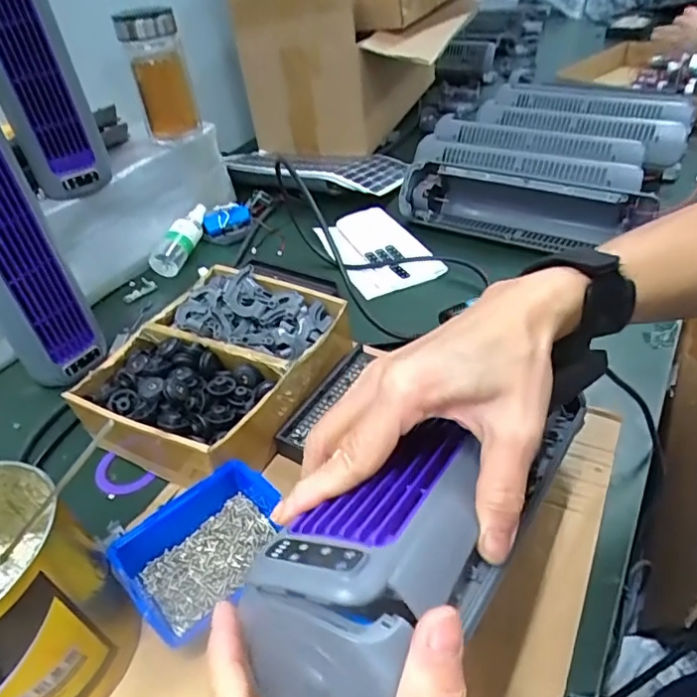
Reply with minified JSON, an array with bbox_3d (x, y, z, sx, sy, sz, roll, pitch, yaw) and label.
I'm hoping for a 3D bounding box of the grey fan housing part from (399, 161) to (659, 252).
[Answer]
[{"bbox_3d":[0.222,-0.185,0.718,0.301,0.088,0.075,10,43,20],"label":"grey fan housing part"}]

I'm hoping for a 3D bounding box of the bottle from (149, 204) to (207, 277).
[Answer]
[{"bbox_3d":[-0.223,-0.153,0.763,0.035,0.044,0.124,10,43,20],"label":"bottle"}]

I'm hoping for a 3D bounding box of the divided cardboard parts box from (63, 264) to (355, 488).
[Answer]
[{"bbox_3d":[-0.120,0.015,0.515,0.174,0.071,0.210,14,44,24],"label":"divided cardboard parts box"}]

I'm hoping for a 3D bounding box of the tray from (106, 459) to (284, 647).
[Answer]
[{"bbox_3d":[-0.100,0.142,0.396,0.082,0.044,0.113,29,52,36],"label":"tray"}]

